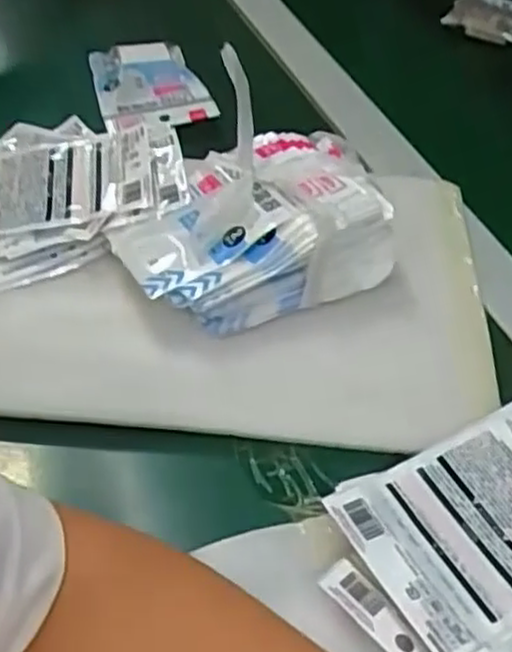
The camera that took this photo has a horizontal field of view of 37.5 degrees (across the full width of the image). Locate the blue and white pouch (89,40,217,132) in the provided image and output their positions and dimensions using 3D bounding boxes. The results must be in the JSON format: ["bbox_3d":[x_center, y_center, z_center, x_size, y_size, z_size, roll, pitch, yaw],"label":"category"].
[{"bbox_3d":[-0.097,-0.215,0.671,0.093,0.023,0.124,-15,52,-16],"label":"blue and white pouch"}]

